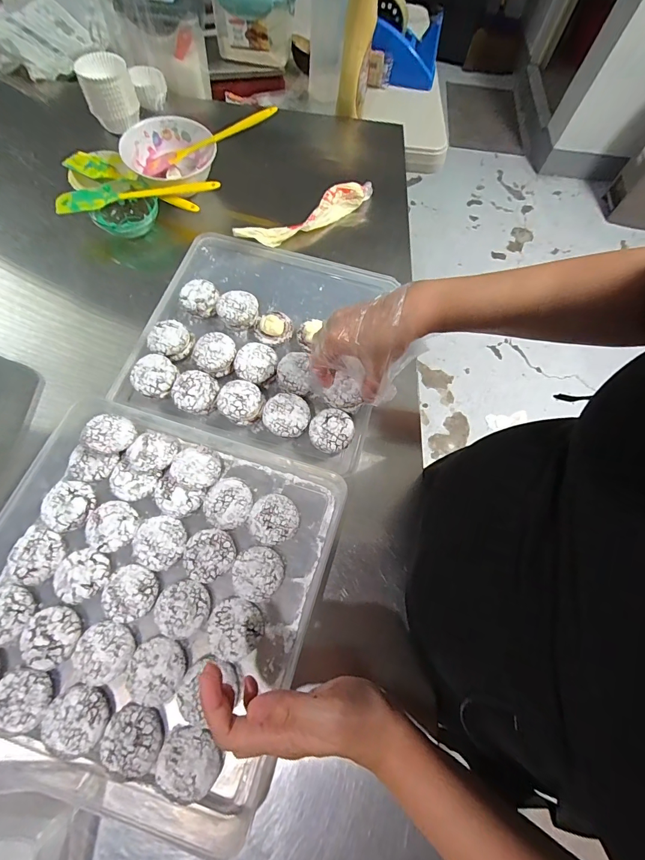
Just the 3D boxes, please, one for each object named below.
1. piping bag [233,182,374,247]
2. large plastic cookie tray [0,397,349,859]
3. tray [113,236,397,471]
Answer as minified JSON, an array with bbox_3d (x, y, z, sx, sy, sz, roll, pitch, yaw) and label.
[{"bbox_3d":[-0.018,-0.309,0.544,0.222,0.034,0.030,-31,74,-17],"label":"piping bag"},{"bbox_3d":[-0.163,0.143,0.351,0.316,0.041,0.312,17,67,2],"label":"large plastic cookie tray"},{"bbox_3d":[-0.069,-0.117,0.466,0.302,0.032,0.297,17,67,2],"label":"tray"}]

